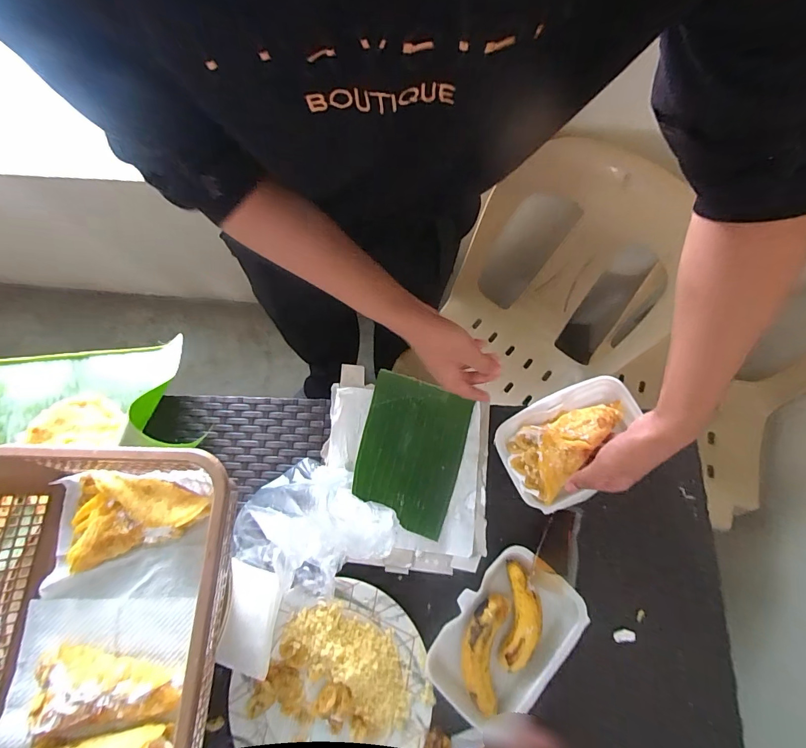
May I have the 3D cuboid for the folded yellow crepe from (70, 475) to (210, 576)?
[{"bbox_3d":[-0.286,0.142,0.415,0.146,0.030,0.086,-19,73,-4],"label":"folded yellow crepe"}]

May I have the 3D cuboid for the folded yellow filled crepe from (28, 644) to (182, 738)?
[{"bbox_3d":[-0.284,0.302,0.371,0.132,0.026,0.065,-2,73,2],"label":"folded yellow filled crepe"}]

